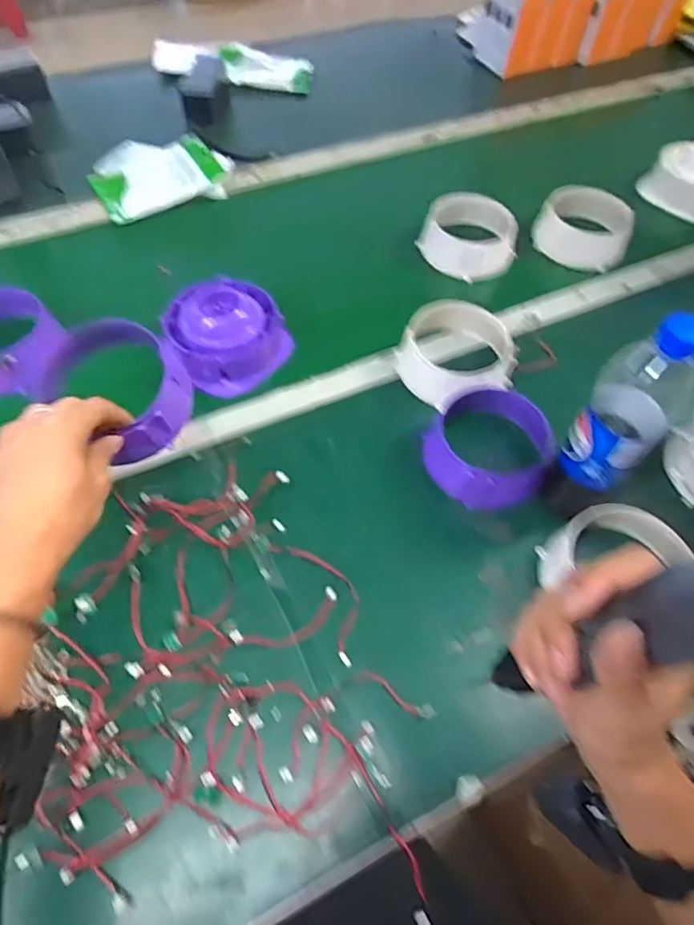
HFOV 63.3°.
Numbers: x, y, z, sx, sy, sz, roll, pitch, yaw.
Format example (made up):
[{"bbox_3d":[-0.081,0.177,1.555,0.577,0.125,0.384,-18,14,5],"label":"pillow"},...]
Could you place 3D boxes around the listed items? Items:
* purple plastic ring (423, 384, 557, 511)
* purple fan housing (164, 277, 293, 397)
[{"bbox_3d":[0.148,-0.015,0.592,0.126,0.051,0.125,2,55,-2],"label":"purple plastic ring"},{"bbox_3d":[-0.145,-0.159,0.688,0.134,0.082,0.130,-21,59,-17],"label":"purple fan housing"}]

